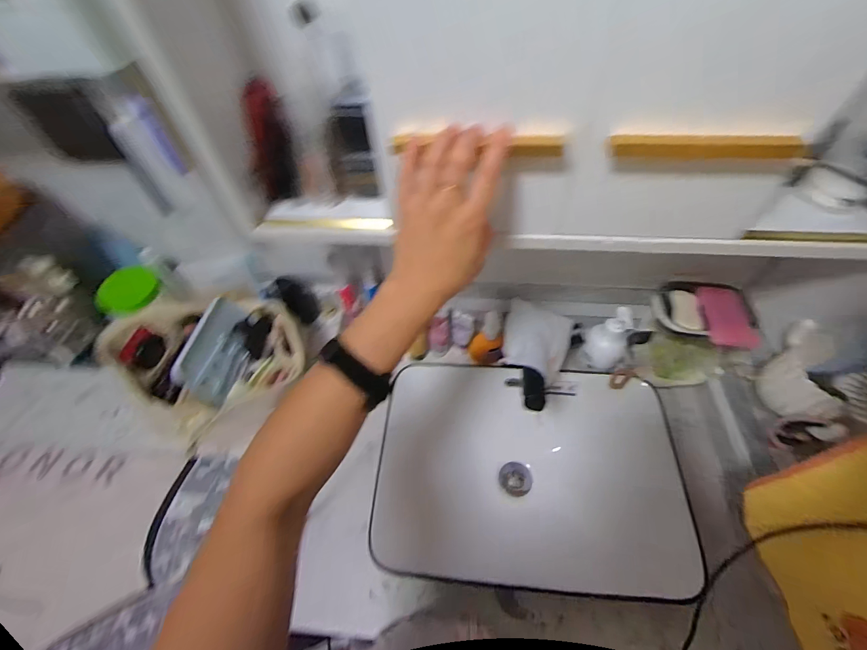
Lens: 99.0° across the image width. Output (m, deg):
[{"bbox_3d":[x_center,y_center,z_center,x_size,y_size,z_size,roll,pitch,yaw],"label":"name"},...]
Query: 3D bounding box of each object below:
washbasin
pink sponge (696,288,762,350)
[{"bbox_3d":[0.149,0.238,0.618,0.449,0.147,0.327,4,55,5],"label":"washbasin"},{"bbox_3d":[0.418,-0.010,0.529,0.053,0.021,0.110,7,56,7],"label":"pink sponge"}]

